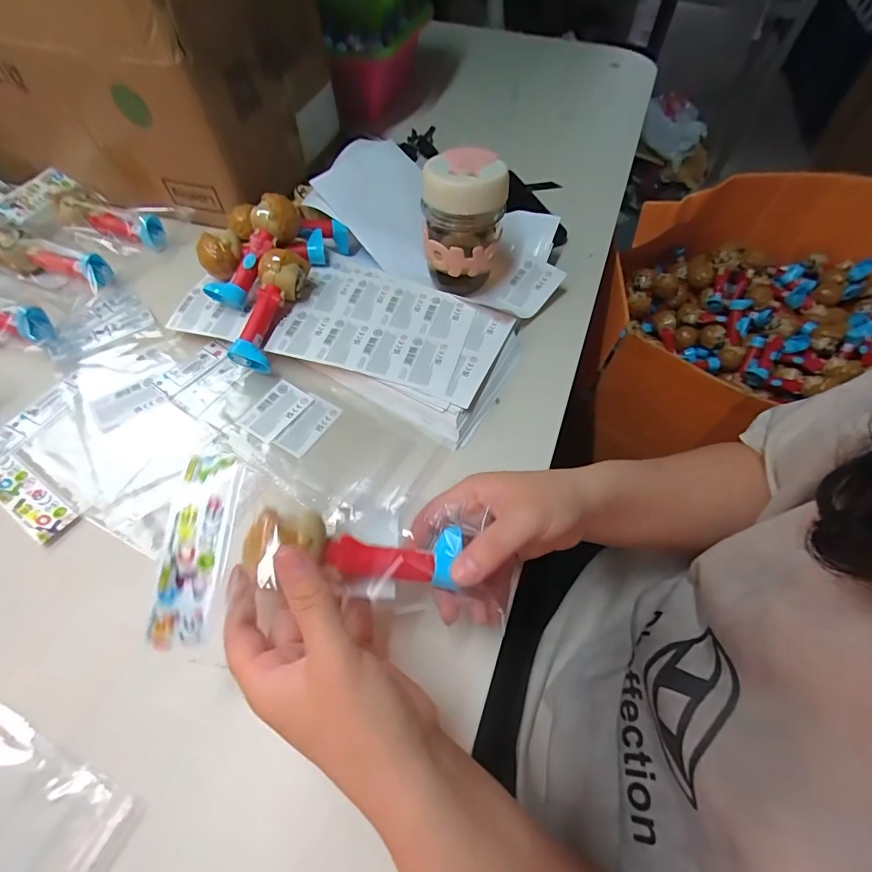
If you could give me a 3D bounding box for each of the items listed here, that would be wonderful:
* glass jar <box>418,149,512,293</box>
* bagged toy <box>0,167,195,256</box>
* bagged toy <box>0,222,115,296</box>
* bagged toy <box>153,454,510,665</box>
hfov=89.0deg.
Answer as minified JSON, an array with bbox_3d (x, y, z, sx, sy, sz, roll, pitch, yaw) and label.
[{"bbox_3d":[0.025,-0.208,0.433,0.076,0.105,0.069,31,62,17],"label":"glass jar"},{"bbox_3d":[-0.405,-0.264,0.526,0.187,0.039,0.090,14,59,8],"label":"bagged toy"},{"bbox_3d":[-0.419,-0.191,0.481,0.133,0.042,0.048,18,59,10],"label":"bagged toy"},{"bbox_3d":[-0.057,0.071,0.253,0.177,0.034,0.096,9,59,-11],"label":"bagged toy"}]

